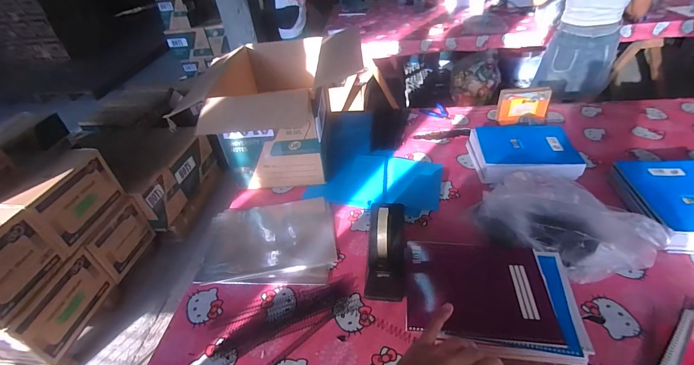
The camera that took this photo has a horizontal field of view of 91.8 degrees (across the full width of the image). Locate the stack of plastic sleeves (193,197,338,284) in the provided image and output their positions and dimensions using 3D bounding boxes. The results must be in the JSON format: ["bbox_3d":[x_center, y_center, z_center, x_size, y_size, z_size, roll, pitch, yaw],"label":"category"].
[{"bbox_3d":[-0.188,0.141,0.854,0.309,0.024,0.279,-3,37,-3],"label":"stack of plastic sleeves"}]

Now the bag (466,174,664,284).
[{"bbox_3d":[0.456,0.092,0.743,0.240,0.111,0.314,-21,41,-17],"label":"bag"}]

